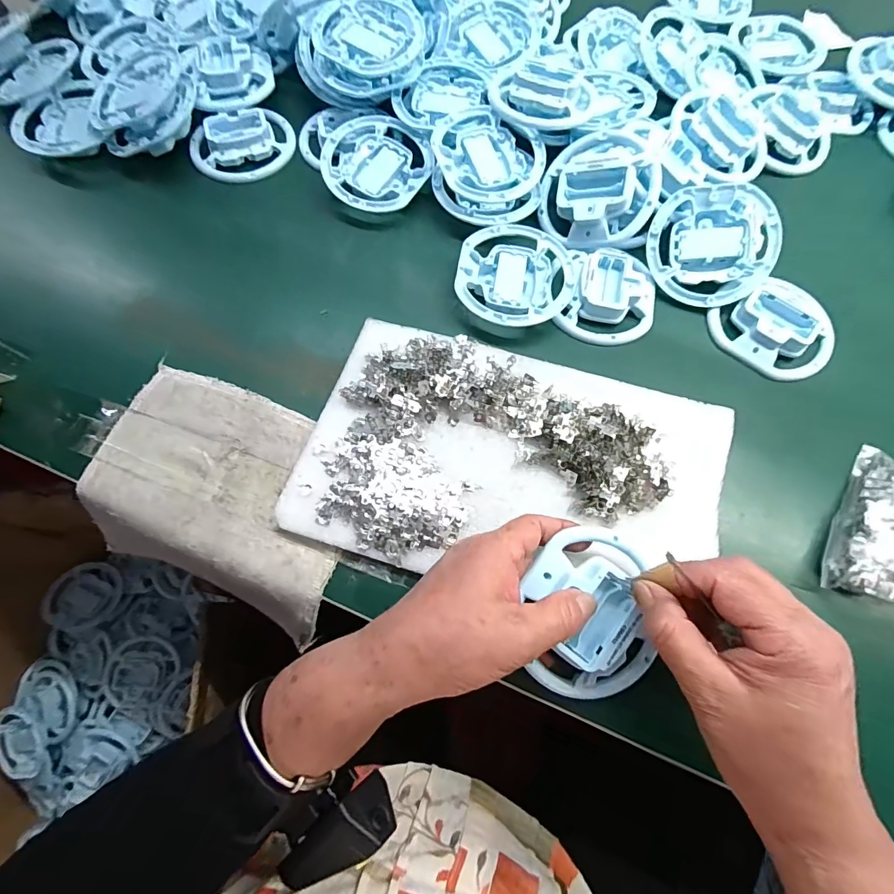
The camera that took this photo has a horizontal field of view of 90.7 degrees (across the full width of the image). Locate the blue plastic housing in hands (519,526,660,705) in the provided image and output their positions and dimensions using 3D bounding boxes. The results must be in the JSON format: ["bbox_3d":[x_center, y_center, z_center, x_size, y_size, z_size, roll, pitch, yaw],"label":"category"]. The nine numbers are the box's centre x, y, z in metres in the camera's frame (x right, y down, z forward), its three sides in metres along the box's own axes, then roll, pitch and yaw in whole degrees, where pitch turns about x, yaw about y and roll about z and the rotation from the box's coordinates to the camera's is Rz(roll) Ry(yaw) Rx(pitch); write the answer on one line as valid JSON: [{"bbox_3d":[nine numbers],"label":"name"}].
[{"bbox_3d":[0.091,0.106,0.278,0.091,0.028,0.106,-7,85,-5],"label":"blue plastic housing in hands"}]

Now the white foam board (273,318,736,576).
[{"bbox_3d":[0.051,0.010,0.323,0.302,0.017,0.181,15,71,5],"label":"white foam board"}]

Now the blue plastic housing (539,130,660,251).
[{"bbox_3d":[0.134,-0.231,0.393,0.099,0.038,0.103,-10,75,18],"label":"blue plastic housing"}]

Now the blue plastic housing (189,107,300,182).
[{"bbox_3d":[-0.205,-0.303,0.439,0.100,0.019,0.080,-14,71,-5],"label":"blue plastic housing"}]

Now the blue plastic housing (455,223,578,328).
[{"bbox_3d":[0.060,-0.146,0.385,0.099,0.020,0.104,9,70,3],"label":"blue plastic housing"}]

